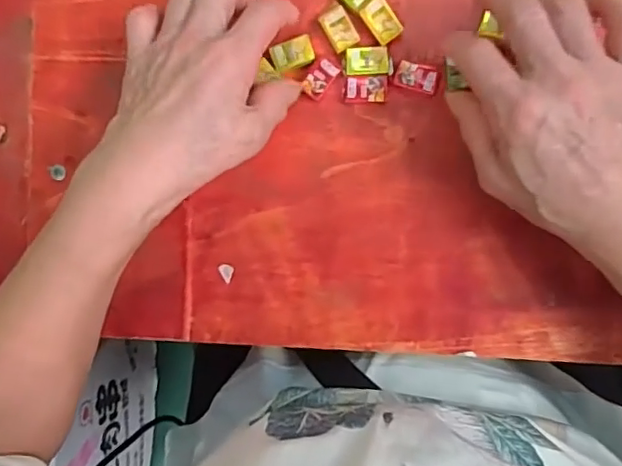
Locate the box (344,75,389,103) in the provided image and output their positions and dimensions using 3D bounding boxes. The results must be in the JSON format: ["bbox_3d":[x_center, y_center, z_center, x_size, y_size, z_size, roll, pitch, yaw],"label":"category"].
[{"bbox_3d":[0.034,-0.088,0.350,0.026,0.006,0.016,-1,91,7],"label":"box"}]

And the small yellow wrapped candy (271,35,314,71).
[{"bbox_3d":[-0.011,-0.112,0.353,0.026,0.004,0.017,-16,89,7],"label":"small yellow wrapped candy"}]

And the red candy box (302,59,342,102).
[{"bbox_3d":[0.005,-0.096,0.351,0.014,0.004,0.024,40,95,4],"label":"red candy box"}]

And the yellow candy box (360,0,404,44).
[{"bbox_3d":[0.043,-0.130,0.348,0.016,0.010,0.027,-34,87,6],"label":"yellow candy box"}]

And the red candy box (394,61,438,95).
[{"bbox_3d":[0.064,-0.095,0.347,0.024,0.005,0.016,16,93,6],"label":"red candy box"}]

